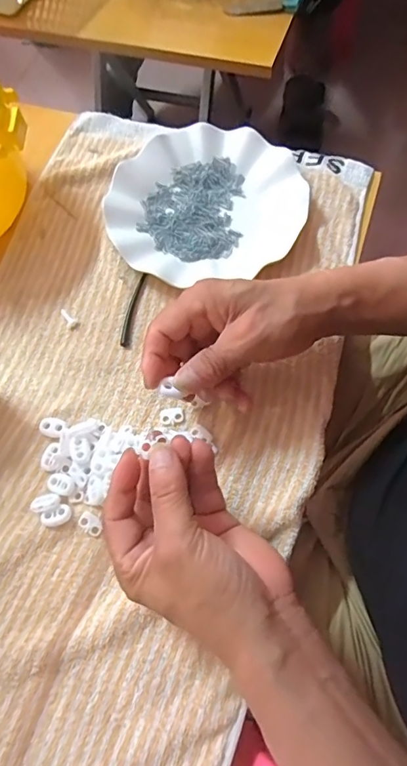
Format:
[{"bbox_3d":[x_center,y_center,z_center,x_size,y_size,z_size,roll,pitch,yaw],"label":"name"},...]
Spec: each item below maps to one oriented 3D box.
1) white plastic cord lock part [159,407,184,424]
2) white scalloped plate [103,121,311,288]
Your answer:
[{"bbox_3d":[-0.025,0.026,0.383,0.020,0.004,0.013,-6,67,2],"label":"white plastic cord lock part"},{"bbox_3d":[0.000,-0.174,0.457,0.180,0.026,0.165,-2,67,4],"label":"white scalloped plate"}]

